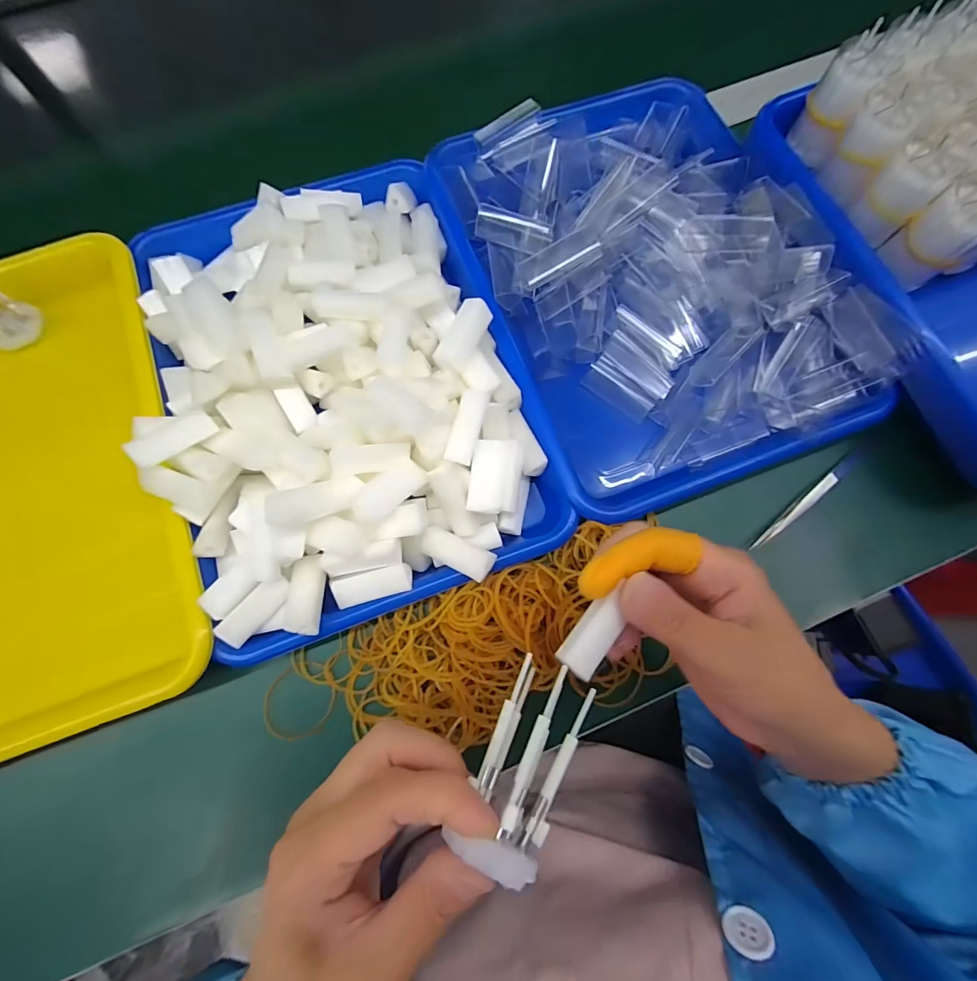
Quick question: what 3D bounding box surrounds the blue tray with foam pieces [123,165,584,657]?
[{"bbox_3d":[-0.104,-0.082,0.286,0.227,0.065,0.319,-20,76,-4],"label":"blue tray with foam pieces"}]

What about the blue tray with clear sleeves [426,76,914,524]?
[{"bbox_3d":[0.119,-0.161,0.324,0.244,0.055,0.326,-20,76,-4],"label":"blue tray with clear sleeves"}]

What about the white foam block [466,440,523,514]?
[{"bbox_3d":[0.005,-0.007,0.269,0.031,0.020,0.045,7,76,3],"label":"white foam block"}]

